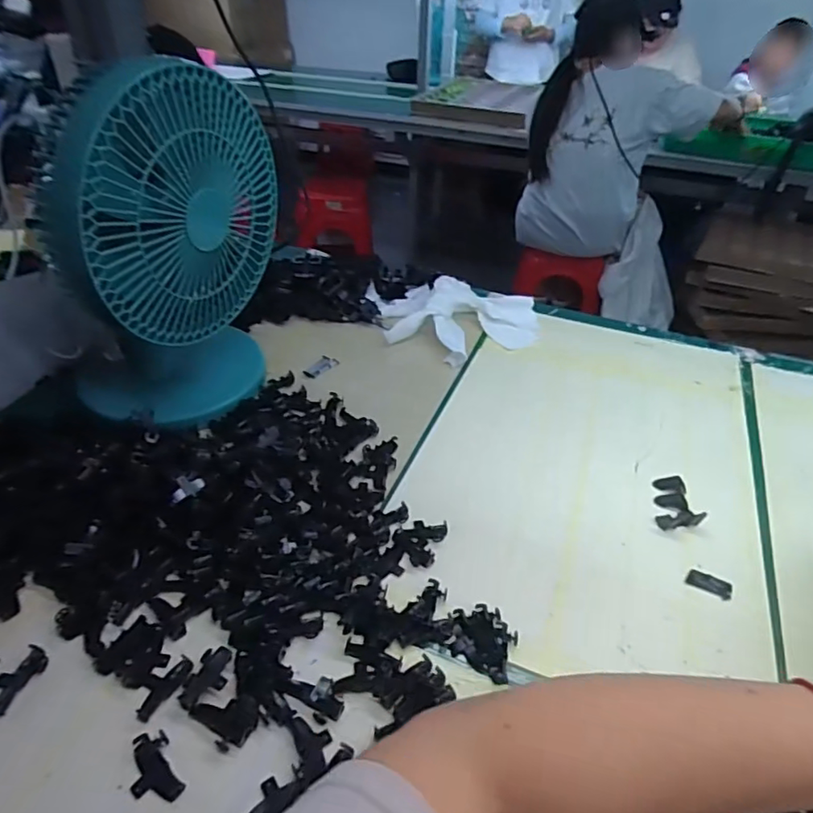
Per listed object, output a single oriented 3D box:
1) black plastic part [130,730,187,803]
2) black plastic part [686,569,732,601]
[{"bbox_3d":[-0.151,0.216,0.328,0.025,0.008,0.041,-23,45,-28],"label":"black plastic part"},{"bbox_3d":[0.248,0.144,0.451,0.034,0.004,0.019,20,42,21],"label":"black plastic part"}]

